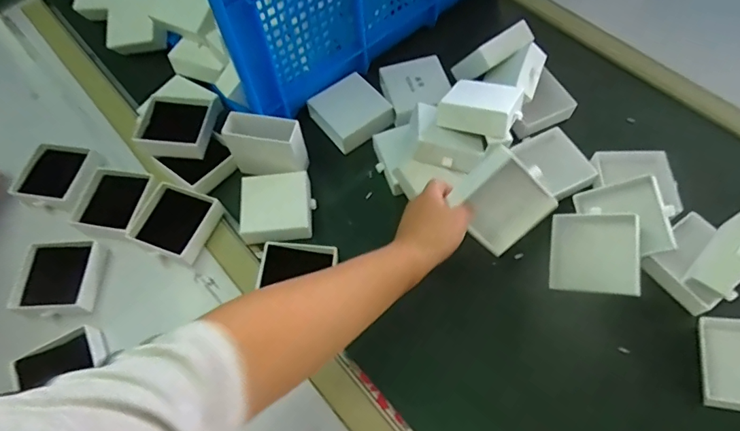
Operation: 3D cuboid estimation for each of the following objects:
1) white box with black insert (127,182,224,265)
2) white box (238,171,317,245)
[{"bbox_3d":[-0.261,0.006,0.618,0.098,0.024,0.091,16,65,12],"label":"white box with black insert"},{"bbox_3d":[-0.124,-0.011,0.622,0.095,0.033,0.095,-6,62,1],"label":"white box"}]

